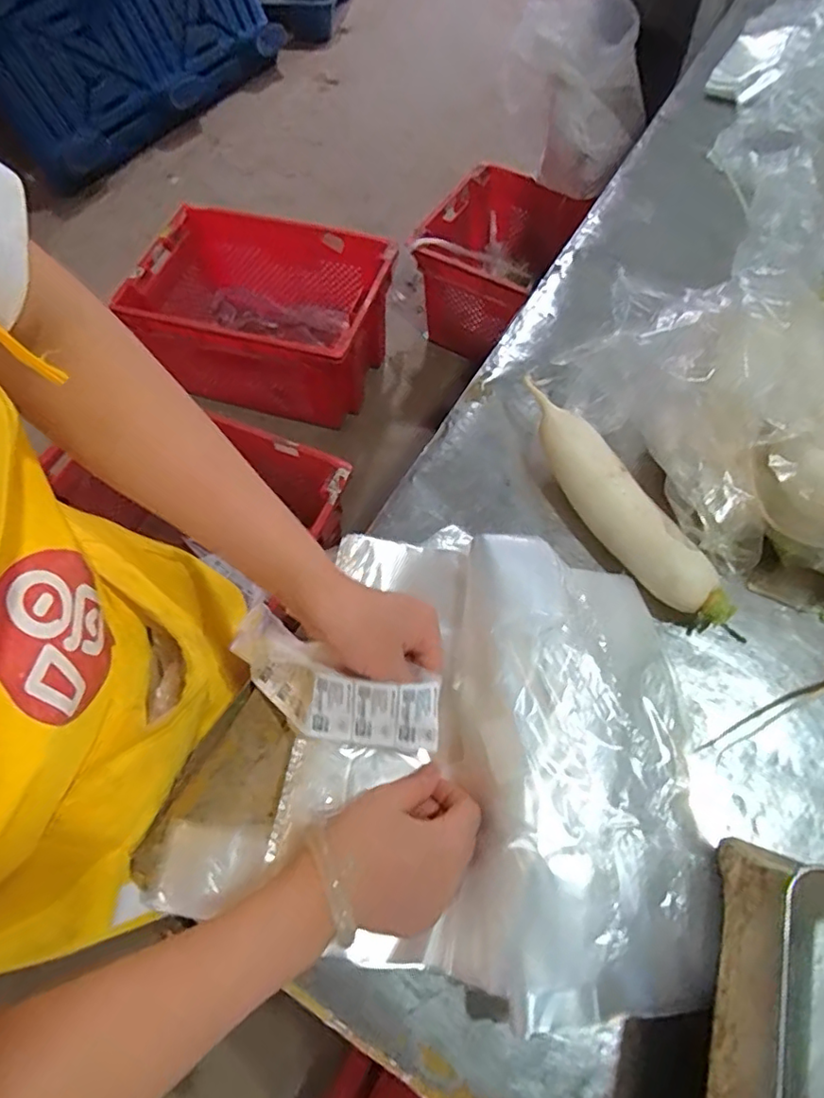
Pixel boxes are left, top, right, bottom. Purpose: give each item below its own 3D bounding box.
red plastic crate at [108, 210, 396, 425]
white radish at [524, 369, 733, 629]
[{"bbox_3d":[-0.401,-0.641,1.580,0.644,0.315,0.449,16,65,10],"label":"red plastic crate"},{"bbox_3d":[0.182,-0.050,0.529,0.051,0.047,0.290,-30,66,-13],"label":"white radish"}]

